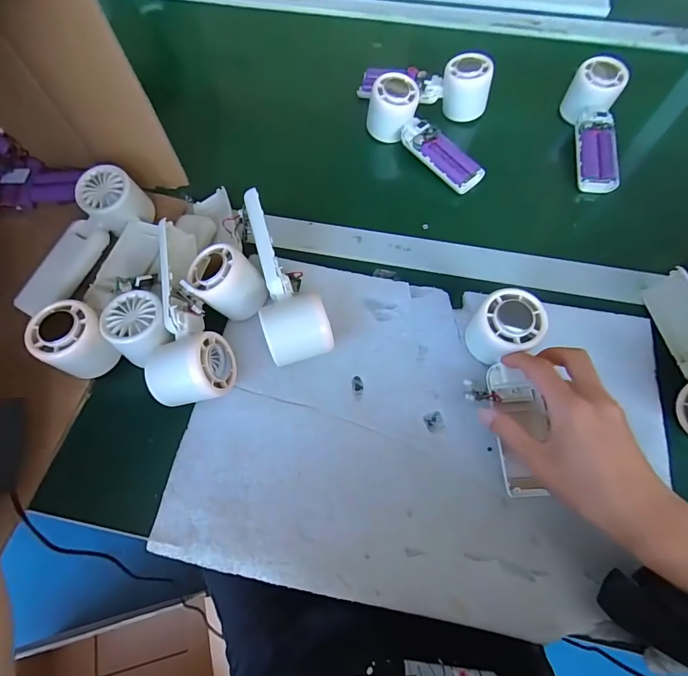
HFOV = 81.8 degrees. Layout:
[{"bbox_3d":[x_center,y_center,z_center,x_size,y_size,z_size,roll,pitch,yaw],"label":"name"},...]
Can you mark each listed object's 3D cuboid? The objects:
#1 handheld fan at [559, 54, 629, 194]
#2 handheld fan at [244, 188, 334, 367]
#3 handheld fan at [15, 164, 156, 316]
[{"bbox_3d":[0.303,-0.255,0.482,0.052,0.042,0.170,3,81,1],"label":"handheld fan"},{"bbox_3d":[-0.058,-0.053,0.371,0.060,0.065,0.163,-16,67,-7],"label":"handheld fan"},{"bbox_3d":[-0.264,-0.094,0.408,0.058,0.055,0.165,33,85,14],"label":"handheld fan"}]

